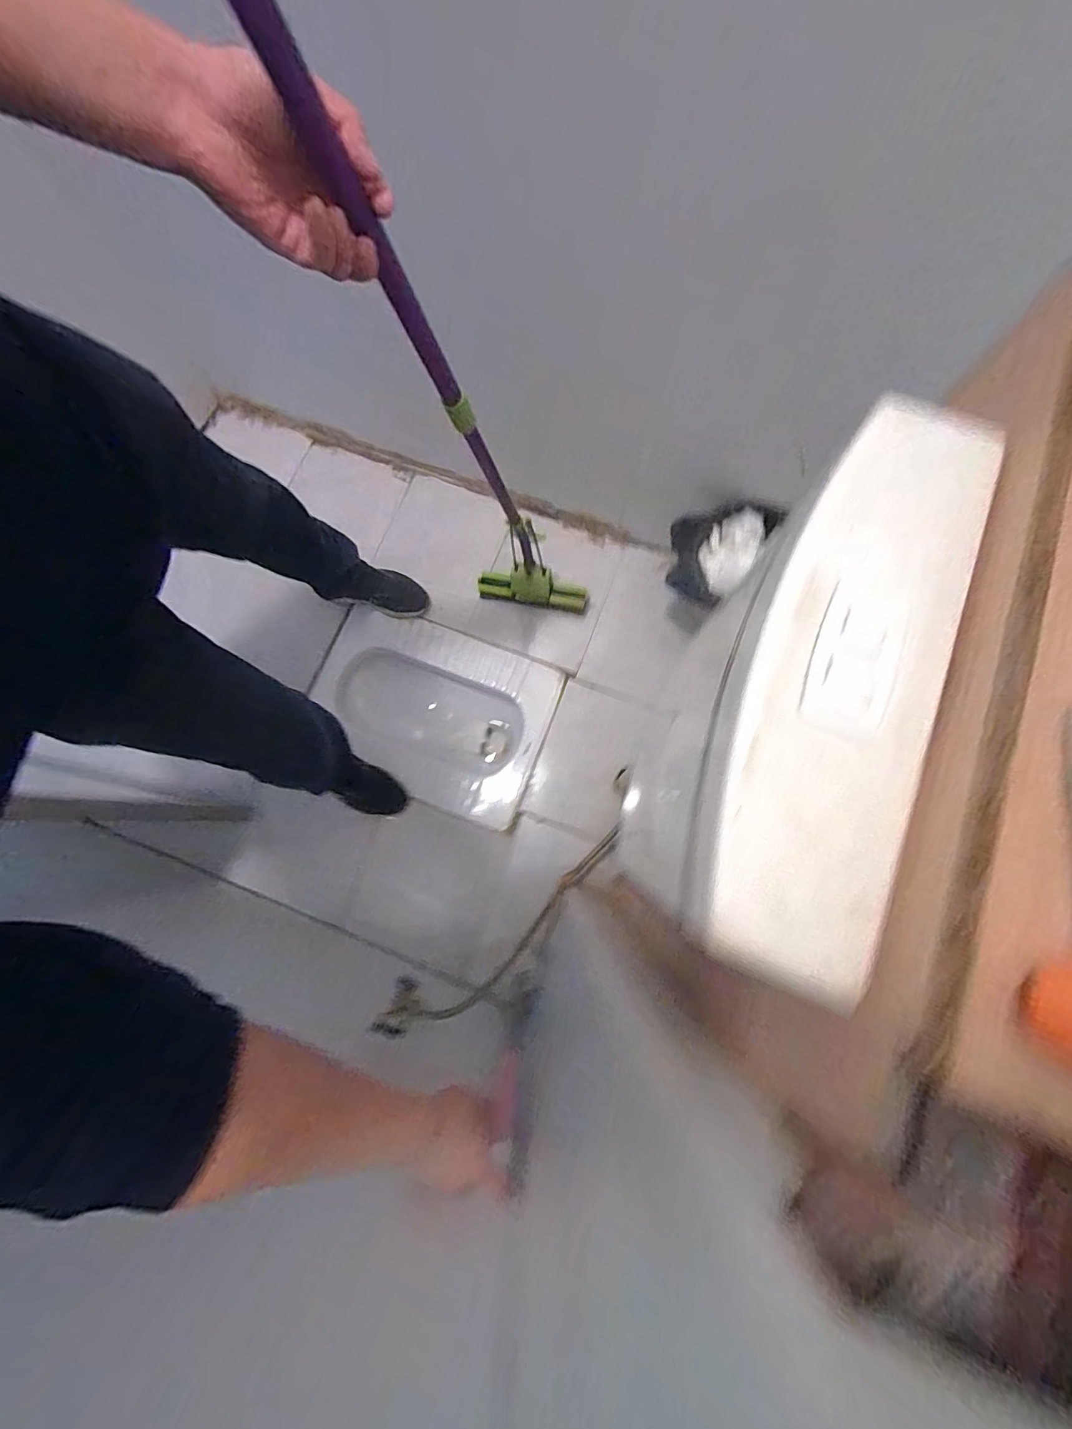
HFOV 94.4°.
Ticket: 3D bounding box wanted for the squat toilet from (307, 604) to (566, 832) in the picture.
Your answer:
[{"bbox_3d":[-0.251,-0.001,1.241,0.552,0.170,0.399,20,81,6],"label":"squat toilet"}]

